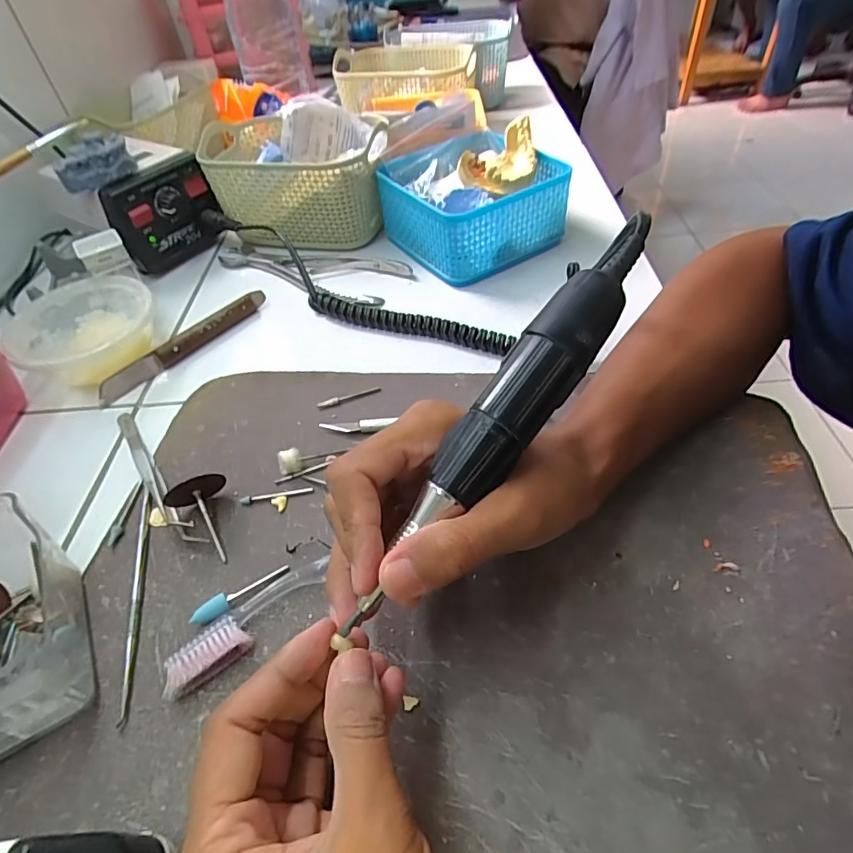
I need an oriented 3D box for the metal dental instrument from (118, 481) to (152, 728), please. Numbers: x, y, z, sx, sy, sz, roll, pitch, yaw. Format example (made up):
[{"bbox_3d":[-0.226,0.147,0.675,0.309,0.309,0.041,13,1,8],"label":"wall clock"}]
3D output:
[{"bbox_3d":[-0.150,0.085,0.267,0.008,0.007,0.128,-14,48,-6],"label":"metal dental instrument"}]

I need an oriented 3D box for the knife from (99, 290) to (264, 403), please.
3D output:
[{"bbox_3d":[-0.186,-0.065,0.407,0.013,0.016,0.147,32,58,30],"label":"knife"}]

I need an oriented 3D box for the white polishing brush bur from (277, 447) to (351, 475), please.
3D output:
[{"bbox_3d":[-0.070,0.018,0.315,0.038,0.010,0.012,-10,46,-21],"label":"white polishing brush bur"}]

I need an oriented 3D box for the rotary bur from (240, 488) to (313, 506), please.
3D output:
[{"bbox_3d":[-0.088,0.040,0.302,0.042,0.004,0.006,-10,47,-2],"label":"rotary bur"}]

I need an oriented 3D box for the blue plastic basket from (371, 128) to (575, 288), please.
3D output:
[{"bbox_3d":[0.041,-0.200,0.467,0.135,0.066,0.128,-29,51,-18],"label":"blue plastic basket"}]

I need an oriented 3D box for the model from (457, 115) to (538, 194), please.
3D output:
[{"bbox_3d":[0.068,-0.231,0.445,0.067,0.034,0.056,-37,54,-24],"label":"model"}]

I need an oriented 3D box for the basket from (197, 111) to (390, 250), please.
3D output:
[{"bbox_3d":[-0.124,-0.236,0.506,0.177,0.082,0.117,9,50,15],"label":"basket"}]

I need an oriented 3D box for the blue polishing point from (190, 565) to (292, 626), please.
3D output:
[{"bbox_3d":[-0.093,0.082,0.260,0.049,0.009,0.009,-36,53,-23],"label":"blue polishing point"}]

